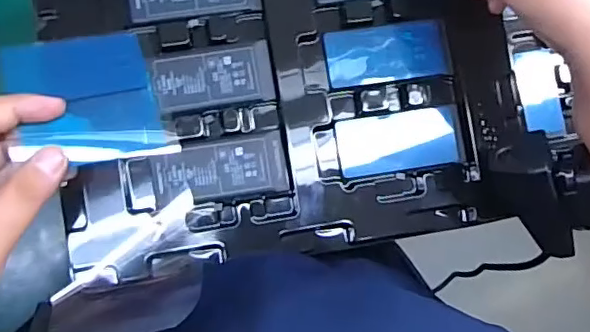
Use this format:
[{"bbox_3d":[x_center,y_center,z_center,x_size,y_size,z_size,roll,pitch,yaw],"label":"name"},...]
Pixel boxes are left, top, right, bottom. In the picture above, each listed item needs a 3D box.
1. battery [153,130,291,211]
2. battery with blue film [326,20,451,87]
[{"bbox_3d":[-0.043,0.002,0.327,0.076,0.004,0.035,-9,86,-7],"label":"battery"},{"bbox_3d":[0.057,-0.069,0.347,0.076,0.004,0.035,-9,86,-7],"label":"battery with blue film"}]

